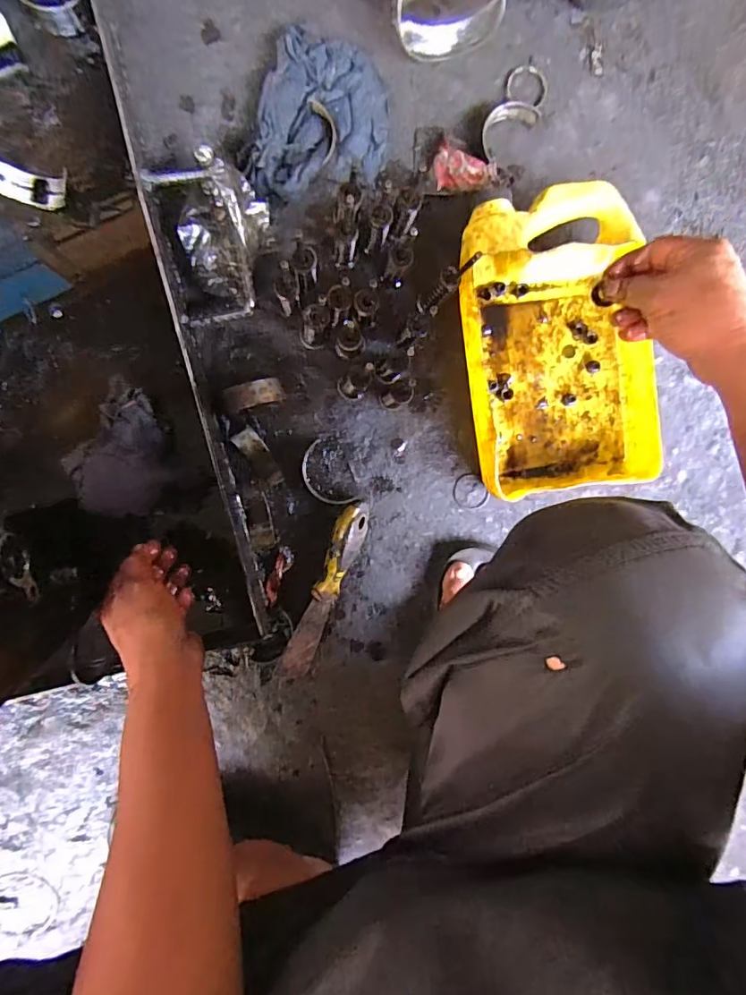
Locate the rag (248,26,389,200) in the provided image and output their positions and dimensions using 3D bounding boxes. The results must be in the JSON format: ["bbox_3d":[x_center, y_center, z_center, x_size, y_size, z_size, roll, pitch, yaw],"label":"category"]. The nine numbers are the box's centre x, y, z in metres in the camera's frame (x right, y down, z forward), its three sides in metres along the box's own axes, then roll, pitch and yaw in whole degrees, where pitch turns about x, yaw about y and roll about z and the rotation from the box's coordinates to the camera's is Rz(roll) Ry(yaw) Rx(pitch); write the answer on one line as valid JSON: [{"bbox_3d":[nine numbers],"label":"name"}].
[{"bbox_3d":[-0.047,-0.359,0.483,0.119,0.028,0.150,11,95,-8],"label":"rag"}]

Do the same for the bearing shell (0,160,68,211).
[{"bbox_3d":[-0.312,-0.281,0.445,0.068,0.024,0.030,7,96,-28],"label":"bearing shell"}]

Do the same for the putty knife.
[{"bbox_3d":[-0.052,0.103,0.529,0.032,0.028,0.204,21,94,-9],"label":"putty knife"}]

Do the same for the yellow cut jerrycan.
[{"bbox_3d":[0.184,-0.147,0.511,0.176,0.070,0.281,-10,98,-5],"label":"yellow cut jerrycan"}]

